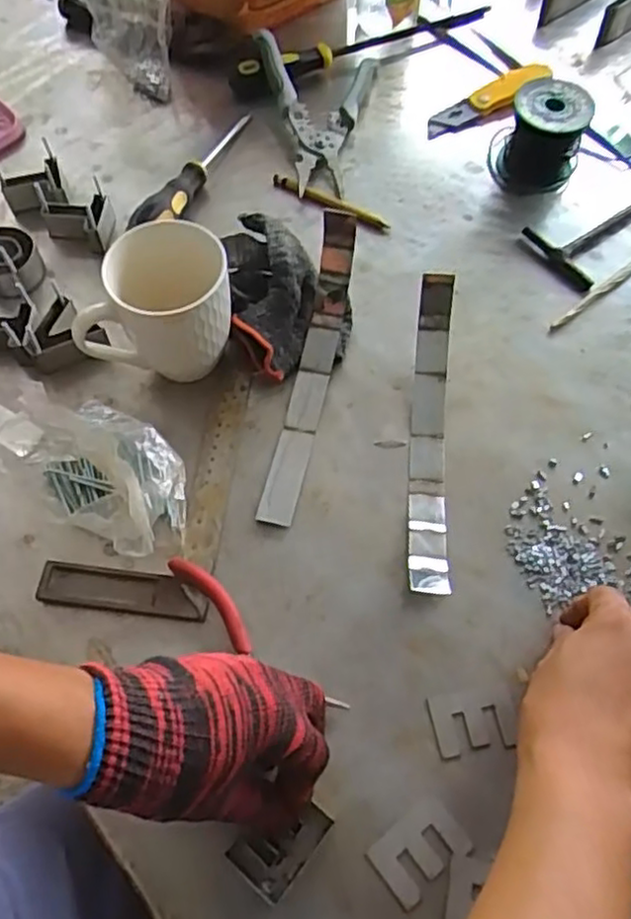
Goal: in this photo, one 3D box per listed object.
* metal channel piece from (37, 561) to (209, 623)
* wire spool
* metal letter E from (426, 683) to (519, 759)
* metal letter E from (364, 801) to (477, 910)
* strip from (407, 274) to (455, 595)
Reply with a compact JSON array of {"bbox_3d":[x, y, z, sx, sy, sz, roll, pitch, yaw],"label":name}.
[{"bbox_3d":[-0.130,0.089,0.469,0.112,0.006,0.027,7,63,2],"label":"metal channel piece"},{"bbox_3d":[0.205,-0.297,0.634,0.077,0.069,0.082,16,64,7],"label":"wire spool"},{"bbox_3d":[0.101,0.165,0.438,0.052,0.004,0.036,-9,64,-6],"label":"metal letter E"},{"bbox_3d":[0.062,0.230,0.405,0.053,0.004,0.035,-34,69,-16],"label":"metal letter E"},{"bbox_3d":[0.086,-0.024,0.508,0.027,0.047,0.243,4,63,1],"label":"strip"}]

